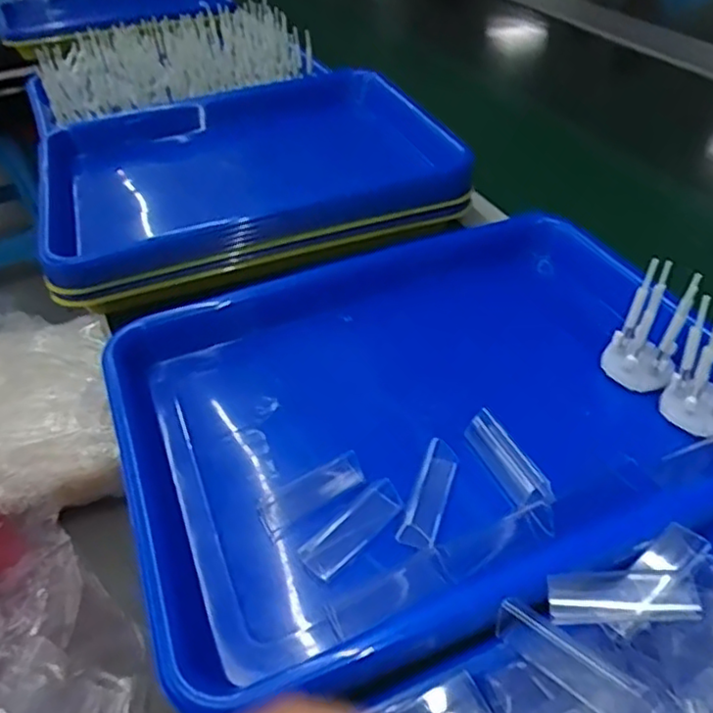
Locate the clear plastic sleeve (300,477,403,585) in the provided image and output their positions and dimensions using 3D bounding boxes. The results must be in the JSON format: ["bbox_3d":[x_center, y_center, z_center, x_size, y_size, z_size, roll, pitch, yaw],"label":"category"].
[{"bbox_3d":[-0.001,0.082,0.311,0.017,0.018,0.056,30,52,32],"label":"clear plastic sleeve"}]

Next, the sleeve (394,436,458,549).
[{"bbox_3d":[0.038,0.067,0.324,0.016,0.016,0.055,13,45,18],"label":"sleeve"}]

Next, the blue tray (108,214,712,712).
[{"bbox_3d":[0.045,0.037,0.380,0.348,0.078,0.251,-18,44,-15],"label":"blue tray"}]

